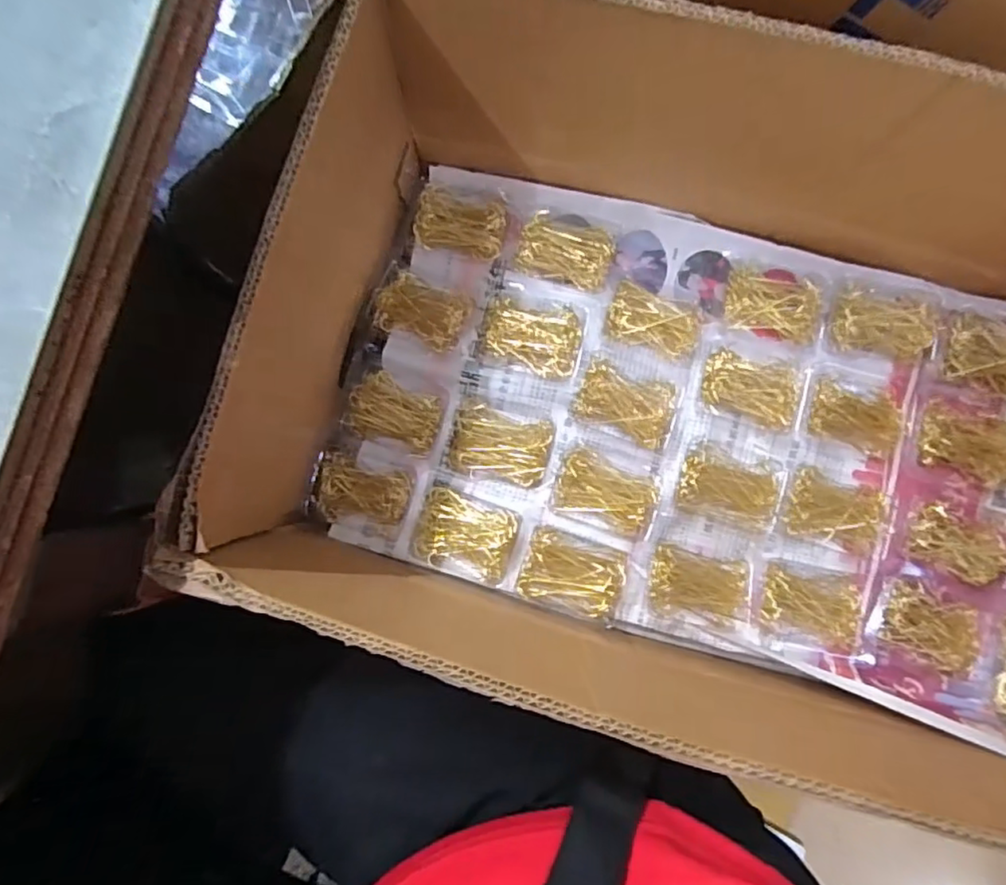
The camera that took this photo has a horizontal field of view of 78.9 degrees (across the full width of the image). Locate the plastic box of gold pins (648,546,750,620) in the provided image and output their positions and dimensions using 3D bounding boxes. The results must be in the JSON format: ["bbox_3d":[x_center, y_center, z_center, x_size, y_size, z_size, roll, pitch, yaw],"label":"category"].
[{"bbox_3d":[0.144,0.106,0.450,0.072,0.021,0.046,11,86,1],"label":"plastic box of gold pins"}]

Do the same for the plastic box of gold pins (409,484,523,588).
[{"bbox_3d":[-0.027,0.069,0.453,0.076,0.024,0.058,19,86,1],"label":"plastic box of gold pins"}]

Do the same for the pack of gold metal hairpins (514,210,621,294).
[{"bbox_3d":[0.049,-0.148,0.456,0.071,0.013,0.055,17,86,1],"label":"pack of gold metal hairpins"}]

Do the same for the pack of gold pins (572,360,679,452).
[{"bbox_3d":[0.090,-0.029,0.447,0.070,0.024,0.046,20,86,1],"label":"pack of gold pins"}]

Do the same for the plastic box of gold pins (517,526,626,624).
[{"bbox_3d":[0.050,0.095,0.434,0.070,0.019,0.053,19,86,1],"label":"plastic box of gold pins"}]

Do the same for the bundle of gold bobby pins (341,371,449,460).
[{"bbox_3d":[-0.082,-0.021,0.472,0.076,0.033,0.050,20,86,1],"label":"bundle of gold bobby pins"}]

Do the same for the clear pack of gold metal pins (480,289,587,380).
[{"bbox_3d":[0.022,-0.083,0.454,0.076,0.020,0.060,12,86,1],"label":"clear pack of gold metal pins"}]

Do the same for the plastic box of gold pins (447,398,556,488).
[{"bbox_3d":[-0.002,0.001,0.458,0.075,0.022,0.055,13,86,1],"label":"plastic box of gold pins"}]

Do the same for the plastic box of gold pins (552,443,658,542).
[{"bbox_3d":[0.074,0.037,0.441,0.071,0.023,0.052,19,86,1],"label":"plastic box of gold pins"}]

